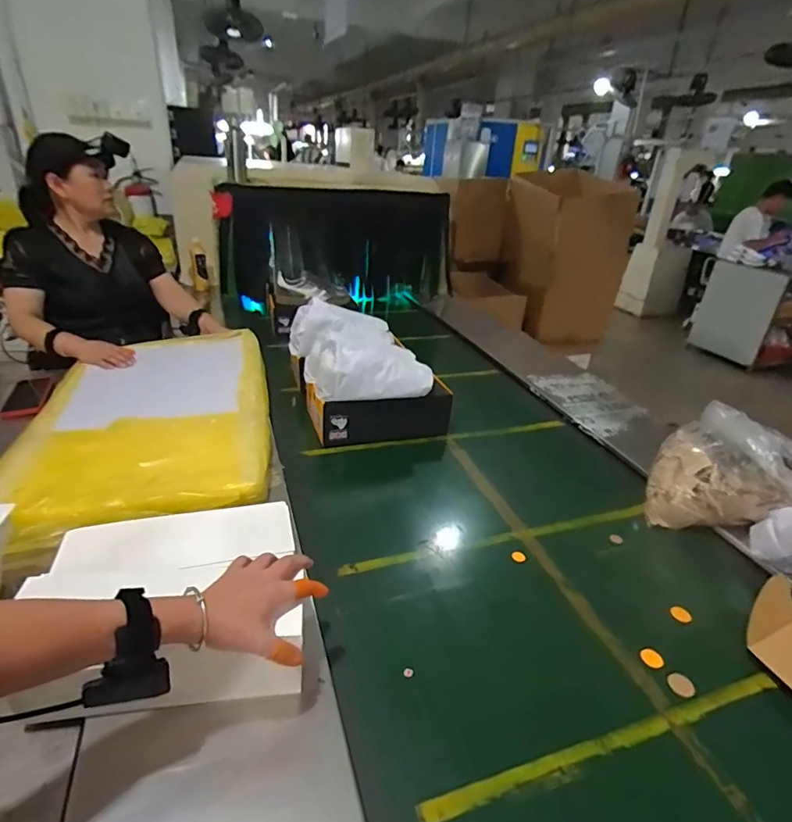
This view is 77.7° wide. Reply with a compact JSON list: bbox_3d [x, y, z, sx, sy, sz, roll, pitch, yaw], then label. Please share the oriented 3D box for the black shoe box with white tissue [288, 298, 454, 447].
[{"bbox_3d":[-0.087,-0.117,1.290,0.318,0.228,0.468,-6,29,-20],"label":"black shoe box with white tissue"}]

